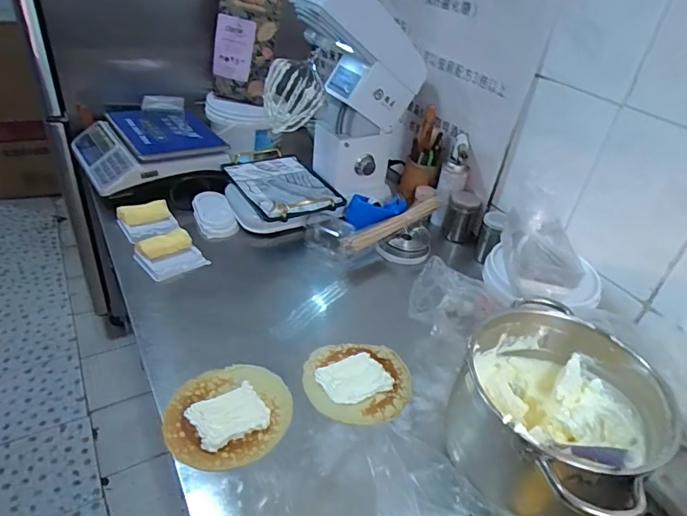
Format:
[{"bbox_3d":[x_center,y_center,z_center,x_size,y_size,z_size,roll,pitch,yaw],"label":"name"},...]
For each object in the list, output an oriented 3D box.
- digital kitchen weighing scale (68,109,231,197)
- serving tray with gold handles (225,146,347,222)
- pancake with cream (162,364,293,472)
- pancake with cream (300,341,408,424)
[{"bbox_3d":[-0.512,-0.300,1.246,0.336,0.101,0.313,-15,41,-28],"label":"digital kitchen weighing scale"},{"bbox_3d":[-0.155,-0.186,1.199,0.221,0.033,0.302,-18,43,-32],"label":"serving tray with gold handles"},{"bbox_3d":[-0.171,0.227,0.706,0.170,0.012,0.176,13,36,7],"label":"pancake with cream"},{"bbox_3d":[0.023,0.200,0.778,0.171,0.015,0.147,4,36,-5],"label":"pancake with cream"}]

